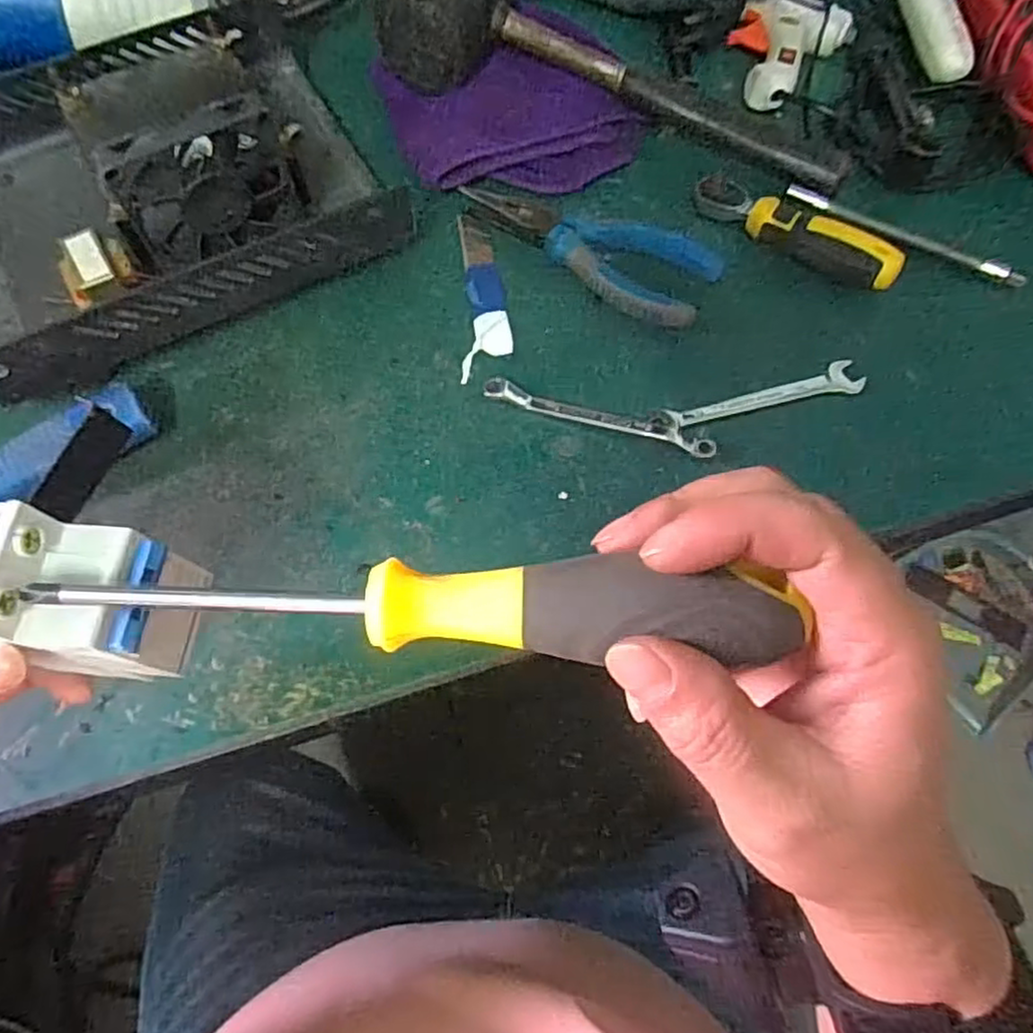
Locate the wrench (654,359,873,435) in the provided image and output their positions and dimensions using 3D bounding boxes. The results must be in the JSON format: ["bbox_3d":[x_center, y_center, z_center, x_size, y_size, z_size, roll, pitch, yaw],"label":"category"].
[{"bbox_3d":[0.130,-0.063,0.371,0.114,0.010,0.018,-15,67,-7],"label":"wrench"}]

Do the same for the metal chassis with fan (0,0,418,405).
[{"bbox_3d":[-0.198,-0.191,0.369,0.228,0.080,0.193,-29,70,-11],"label":"metal chassis with fan"}]

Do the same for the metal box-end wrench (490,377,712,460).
[{"bbox_3d":[0.042,-0.051,0.363,0.121,0.011,0.011,16,67,7],"label":"metal box-end wrench"}]

